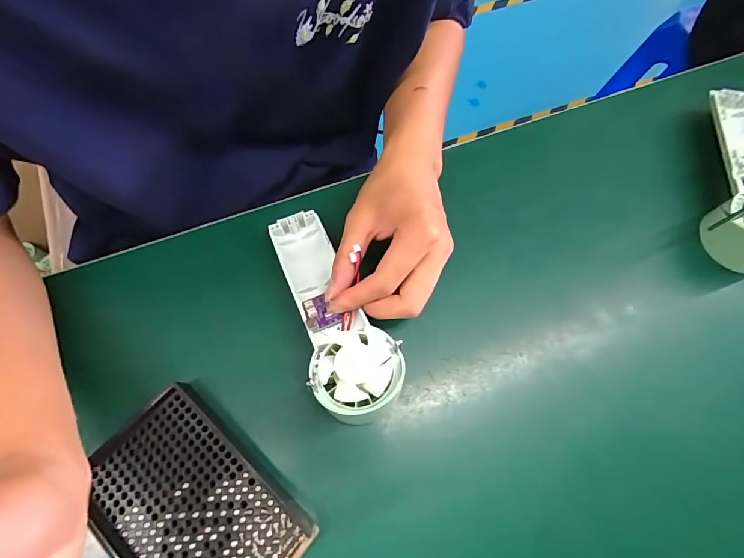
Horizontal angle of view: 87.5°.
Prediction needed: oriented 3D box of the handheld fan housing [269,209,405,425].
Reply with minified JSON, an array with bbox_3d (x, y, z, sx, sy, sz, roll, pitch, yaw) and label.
[{"bbox_3d":[-0.032,0.018,0.290,0.060,0.027,0.174,-21,56,-9],"label":"handheld fan housing"}]

